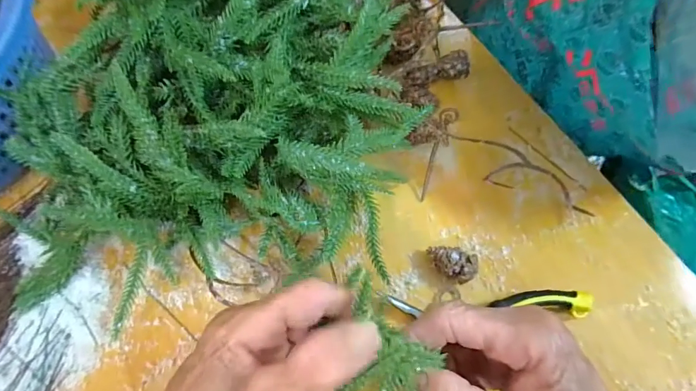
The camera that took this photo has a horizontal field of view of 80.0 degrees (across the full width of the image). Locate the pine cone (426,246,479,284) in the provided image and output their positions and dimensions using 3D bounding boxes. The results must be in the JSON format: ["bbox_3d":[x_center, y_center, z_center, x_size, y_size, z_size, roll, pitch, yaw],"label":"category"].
[{"bbox_3d":[0.073,0.046,0.292,0.034,0.022,0.020,39,74,16],"label":"pine cone"}]

